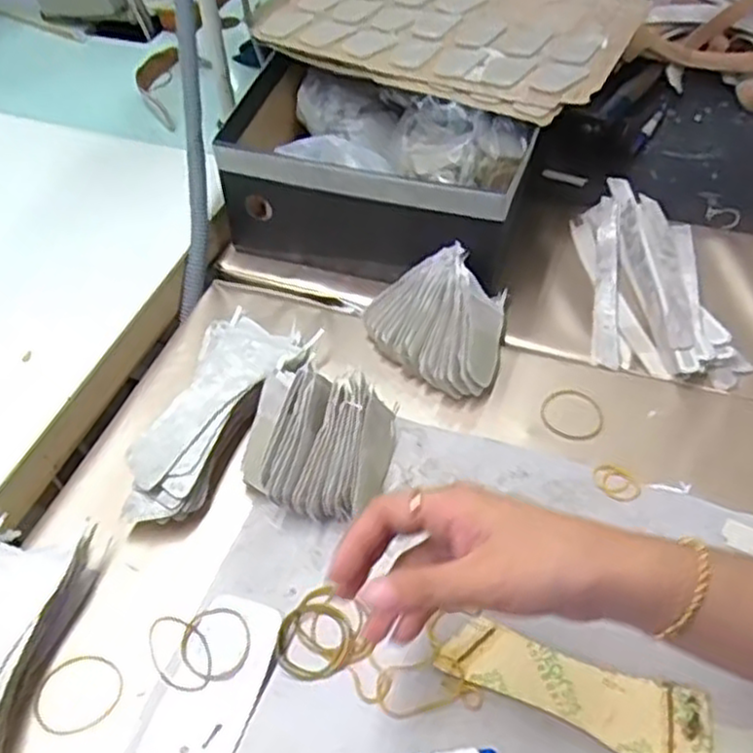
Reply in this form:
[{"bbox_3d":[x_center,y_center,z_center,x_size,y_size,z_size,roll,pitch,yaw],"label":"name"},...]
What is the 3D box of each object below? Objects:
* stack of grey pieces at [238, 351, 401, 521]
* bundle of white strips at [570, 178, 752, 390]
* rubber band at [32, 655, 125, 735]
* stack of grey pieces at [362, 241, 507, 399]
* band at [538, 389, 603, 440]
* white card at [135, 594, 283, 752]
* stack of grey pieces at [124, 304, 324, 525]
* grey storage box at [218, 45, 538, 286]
[{"bbox_3d":[-0.040,0.041,0.519,0.101,0.060,0.110,7,51,8],"label":"stack of grey pieces"},{"bbox_3d":[0.231,-0.085,0.635,0.107,0.028,0.212,-2,51,1],"label":"bundle of white strips"},{"bbox_3d":[-0.179,0.192,0.448,0.050,0.004,0.048,-3,51,4],"label":"rubber band"},{"bbox_3d":[0.056,-0.046,0.590,0.113,0.054,0.098,33,59,25],"label":"stack of grey pieces"},{"bbox_3d":[0.147,0.027,0.557,0.046,0.004,0.045,24,56,20],"label":"band"},{"bbox_3d":[-0.097,0.183,0.441,0.053,0.007,0.102,14,59,15],"label":"white card"},{"bbox_3d":[-0.116,0.029,0.550,0.078,0.037,0.181,14,53,13],"label":"stack of grey pieces"},{"bbox_3d":[-0.009,-0.186,0.670,0.279,0.115,0.169,14,53,13],"label":"grey storage box"}]

